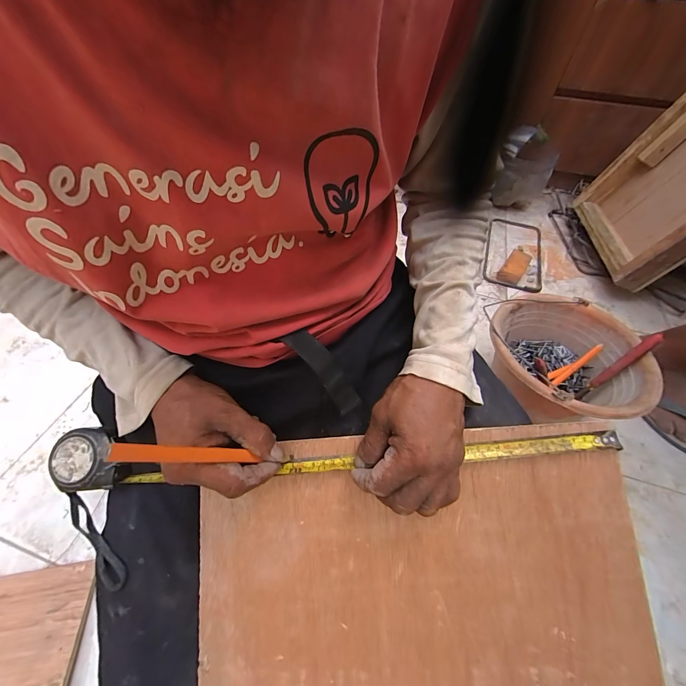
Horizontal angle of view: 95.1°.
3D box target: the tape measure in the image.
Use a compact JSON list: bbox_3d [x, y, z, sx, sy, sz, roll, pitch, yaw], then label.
[{"bbox_3d":[-0.011,0.107,0.303,0.526,0.037,0.047,-2,51,0],"label":"tape measure"}]

